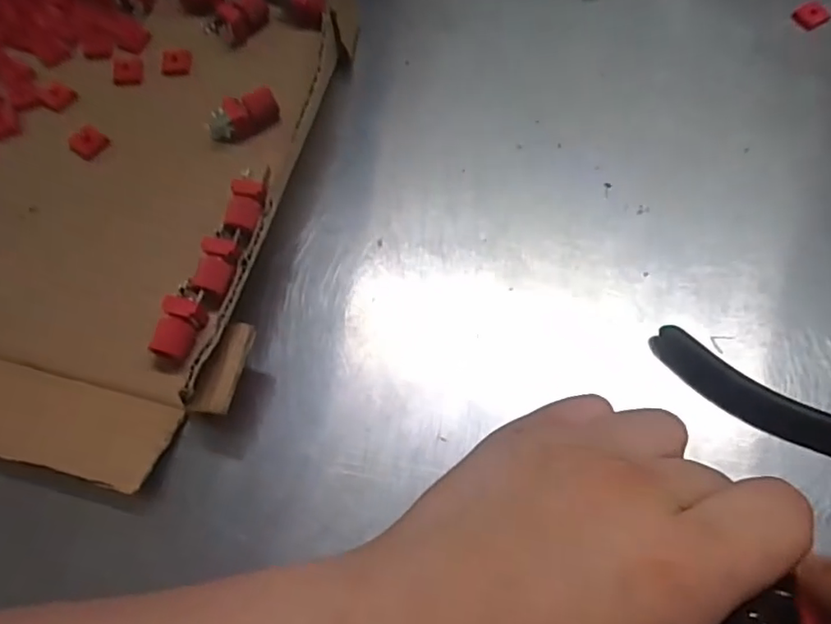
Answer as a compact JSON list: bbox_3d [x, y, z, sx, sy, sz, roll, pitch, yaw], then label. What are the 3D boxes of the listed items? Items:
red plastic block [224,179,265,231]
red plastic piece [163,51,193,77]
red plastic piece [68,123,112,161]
[{"bbox_3d":[-0.072,-0.046,0.247,0.014,0.008,0.021,6,67,5],"label":"red plastic block"},{"bbox_3d":[-0.121,-0.126,0.295,0.015,0.004,0.015,-1,76,-9],"label":"red plastic piece"},{"bbox_3d":[-0.154,-0.081,0.273,0.017,0.004,0.015,41,74,17],"label":"red plastic piece"}]

